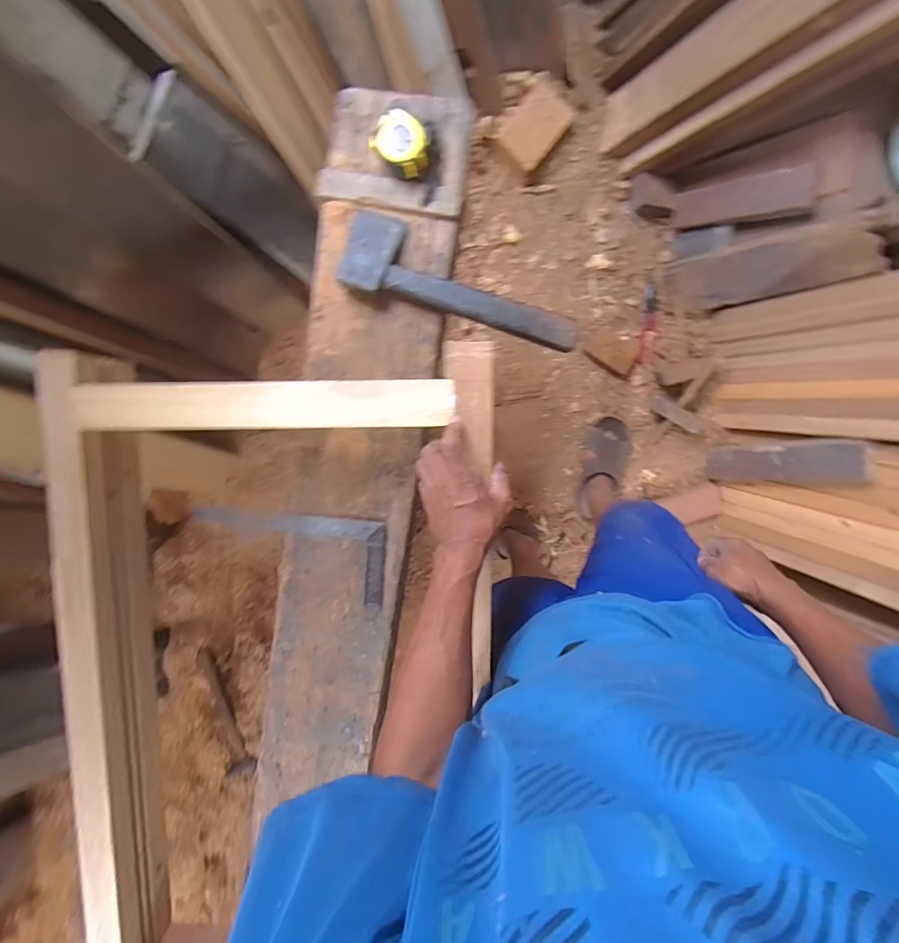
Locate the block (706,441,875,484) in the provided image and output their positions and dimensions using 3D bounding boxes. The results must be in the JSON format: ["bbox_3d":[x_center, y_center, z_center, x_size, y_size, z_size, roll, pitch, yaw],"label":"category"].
[{"bbox_3d":[0.768,-0.021,1.073,0.037,0.357,0.088,-22,98,-22],"label":"block"}]

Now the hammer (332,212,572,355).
[{"bbox_3d":[0.018,-0.261,0.624,0.329,0.052,0.104,17,98,-1],"label":"hammer"}]

